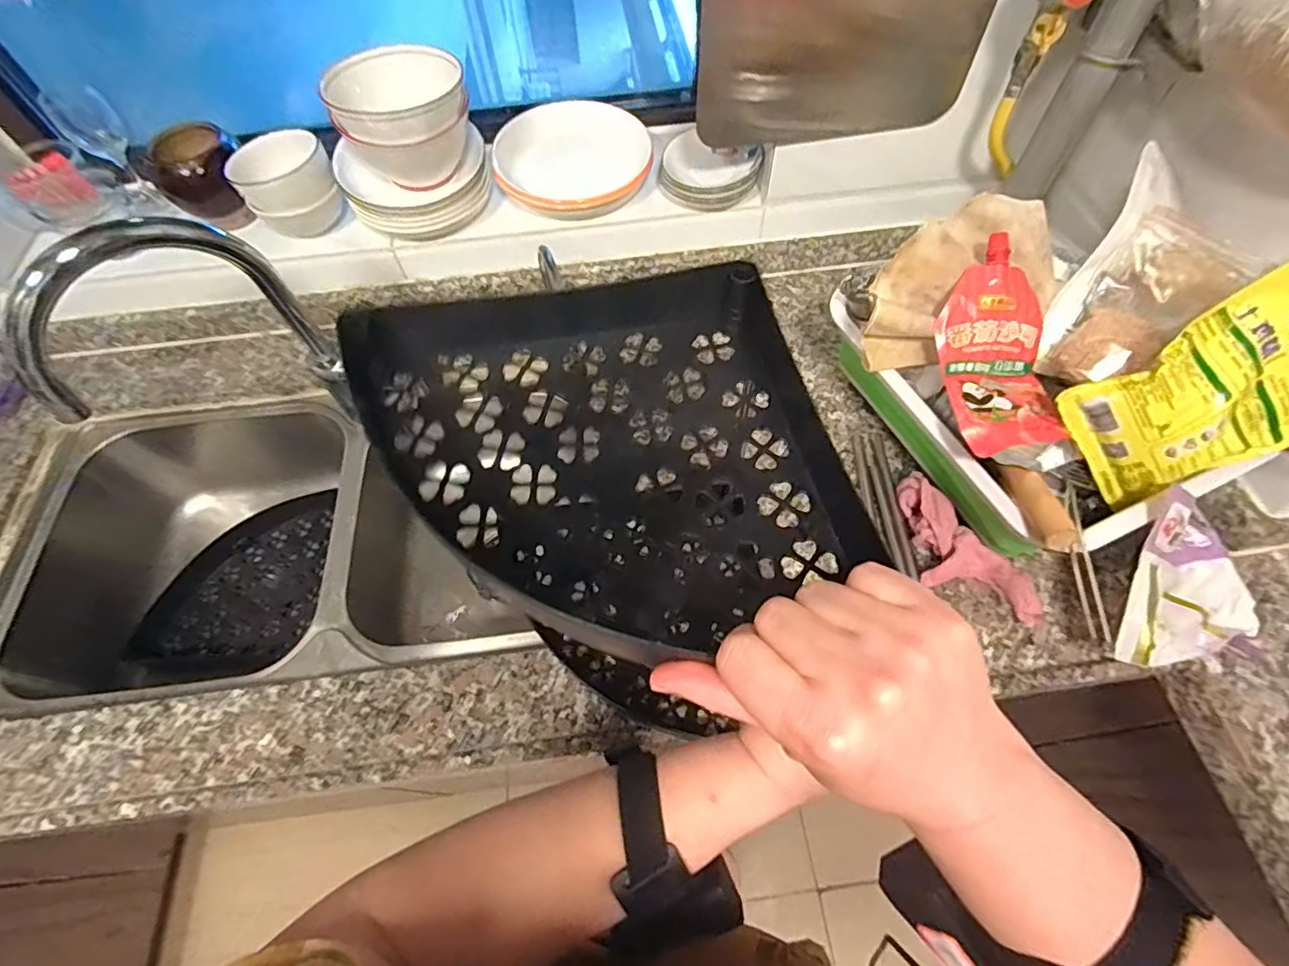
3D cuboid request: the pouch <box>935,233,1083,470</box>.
[{"bbox_3d":[0.325,-0.121,0.527,0.104,0.053,0.213,-1,75,2],"label":"pouch"}]

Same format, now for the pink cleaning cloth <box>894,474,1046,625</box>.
[{"bbox_3d":[0.317,0.076,0.583,0.083,0.047,0.182,-38,66,-17],"label":"pink cleaning cloth"}]

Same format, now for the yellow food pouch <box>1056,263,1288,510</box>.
[{"bbox_3d":[0.480,-0.074,0.481,0.209,0.140,0.026,-35,16,16],"label":"yellow food pouch"}]

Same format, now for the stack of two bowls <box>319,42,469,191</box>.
[{"bbox_3d":[-0.279,-0.412,0.678,0.132,0.109,0.132,-26,63,-12],"label":"stack of two bowls"}]

